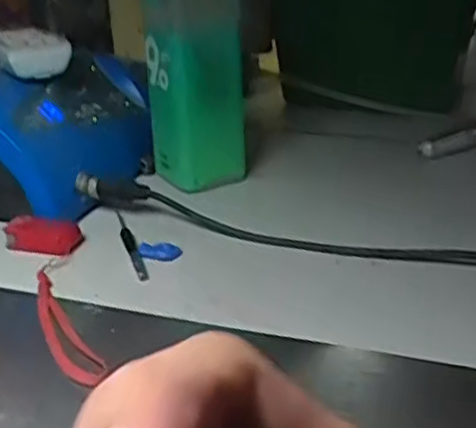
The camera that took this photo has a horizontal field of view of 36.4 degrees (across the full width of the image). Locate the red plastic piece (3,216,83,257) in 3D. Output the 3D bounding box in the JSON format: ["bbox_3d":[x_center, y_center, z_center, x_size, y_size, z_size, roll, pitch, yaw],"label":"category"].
[{"bbox_3d":[-0.124,0.012,0.455,0.046,0.017,0.023,4,25,16],"label":"red plastic piece"}]

